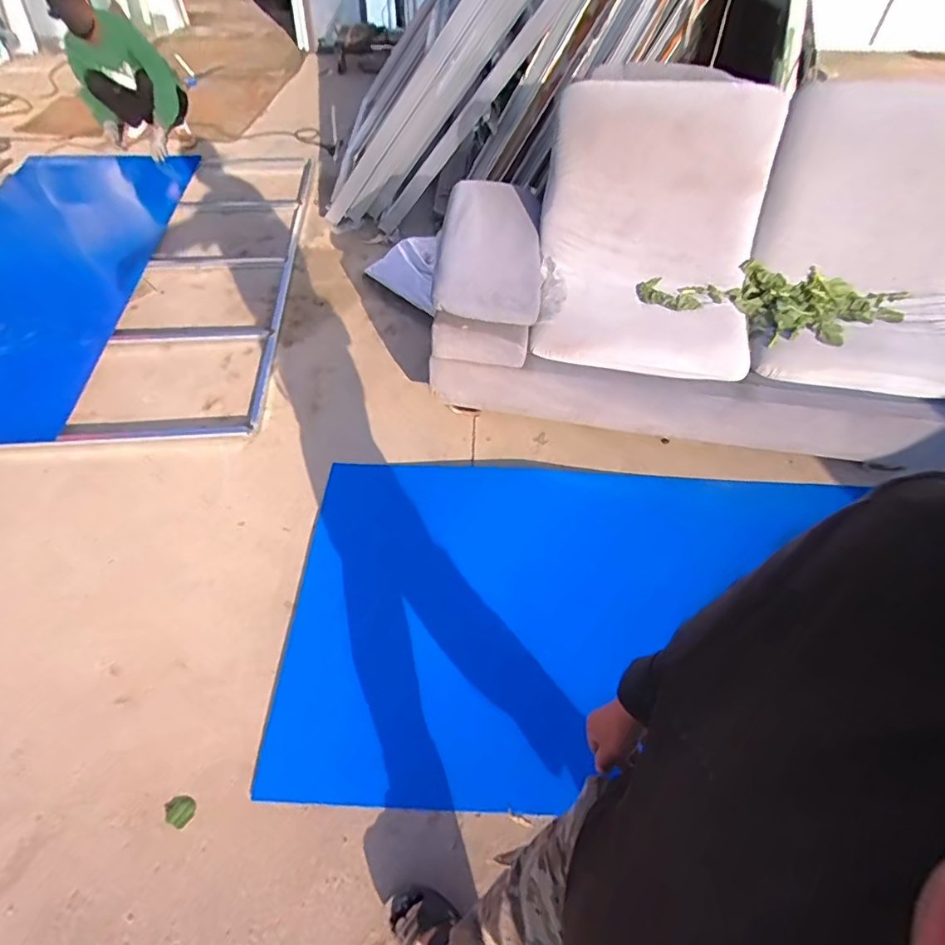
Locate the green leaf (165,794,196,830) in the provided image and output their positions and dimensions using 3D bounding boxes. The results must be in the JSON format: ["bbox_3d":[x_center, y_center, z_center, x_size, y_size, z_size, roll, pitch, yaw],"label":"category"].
[{"bbox_3d":[-0.687,0.791,1.183,0.072,0.008,0.057,25,55,14],"label":"green leaf"}]

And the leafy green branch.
[{"bbox_3d":[0.894,-0.524,1.561,0.702,0.172,0.217,17,51,12],"label":"leafy green branch"}]

